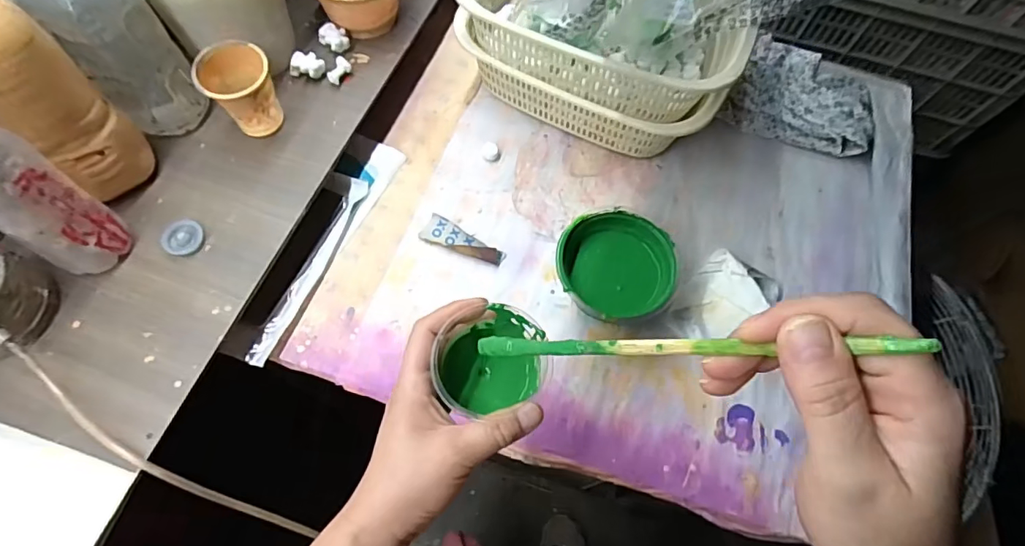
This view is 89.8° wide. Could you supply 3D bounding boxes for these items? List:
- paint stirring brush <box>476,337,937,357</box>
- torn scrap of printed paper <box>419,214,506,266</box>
[{"bbox_3d":[0.056,0.031,0.218,0.192,0.005,0.008,-8,57,42],"label":"paint stirring brush"},{"bbox_3d":[-0.053,-0.033,0.549,0.091,0.008,0.031,26,67,9],"label":"torn scrap of printed paper"}]

